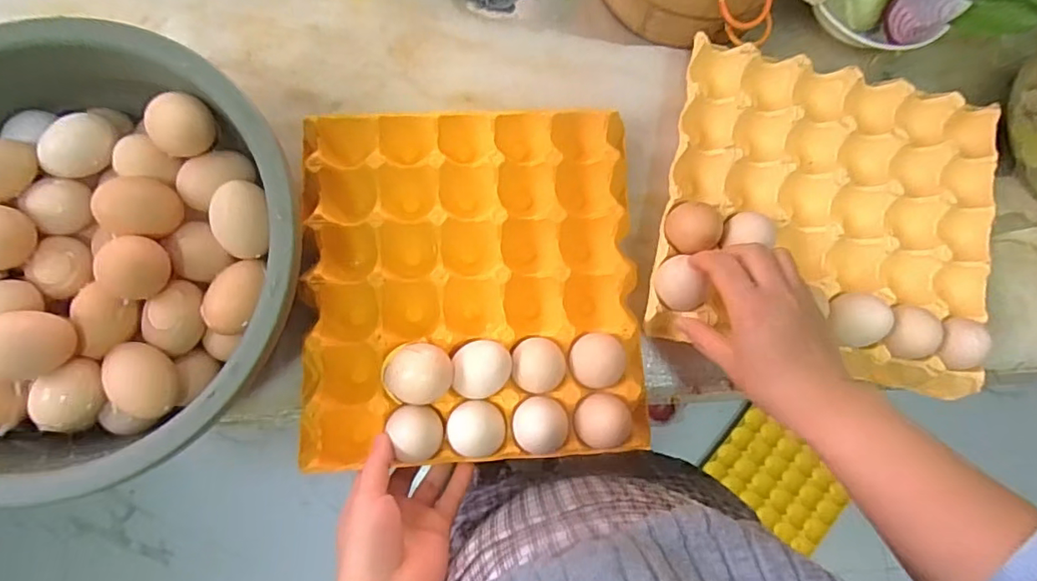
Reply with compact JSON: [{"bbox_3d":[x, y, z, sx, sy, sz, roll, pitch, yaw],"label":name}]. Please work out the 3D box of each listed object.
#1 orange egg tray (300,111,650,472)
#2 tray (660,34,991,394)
[{"bbox_3d":[-0.038,-0.009,0.456,0.263,0.048,0.276,-2,82,-4],"label":"orange egg tray"},{"bbox_3d":[0.273,-0.068,0.491,0.286,0.053,0.269,13,81,-1],"label":"tray"}]

